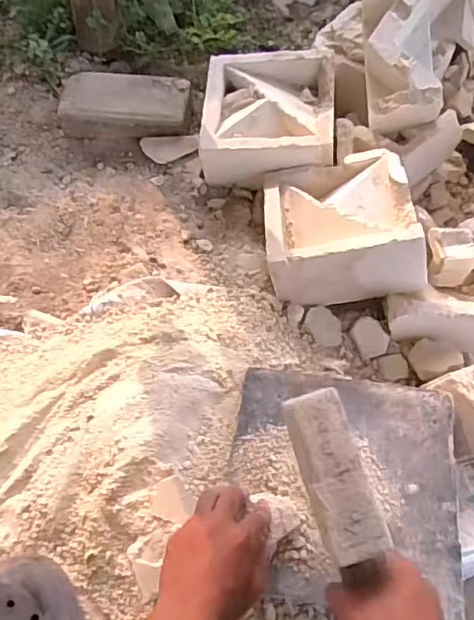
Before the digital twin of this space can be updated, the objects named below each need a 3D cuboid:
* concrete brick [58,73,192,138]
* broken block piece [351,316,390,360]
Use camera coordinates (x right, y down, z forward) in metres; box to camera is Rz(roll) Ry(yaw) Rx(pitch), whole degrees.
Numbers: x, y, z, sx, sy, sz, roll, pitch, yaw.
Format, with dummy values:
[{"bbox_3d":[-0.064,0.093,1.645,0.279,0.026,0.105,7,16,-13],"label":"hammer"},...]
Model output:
[{"bbox_3d":[-0.185,-0.340,0.971,0.215,0.060,0.110,4,60,2],"label":"concrete brick"},{"bbox_3d":[0.178,0.036,0.765,0.042,0.015,0.053,-26,92,3],"label":"broken block piece"}]

